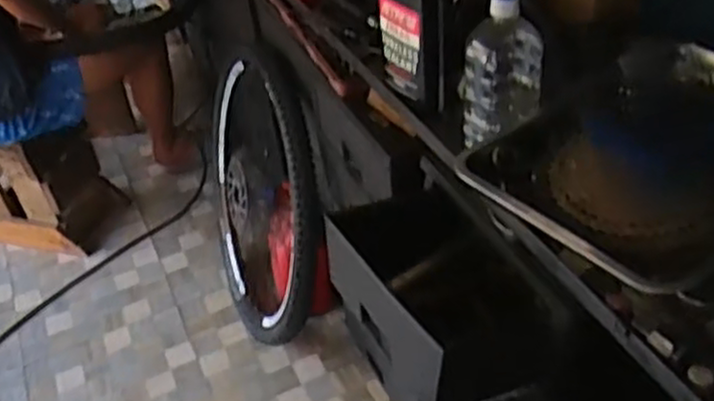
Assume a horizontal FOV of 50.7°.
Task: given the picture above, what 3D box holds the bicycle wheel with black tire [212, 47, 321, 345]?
[{"bbox_3d":[-0.233,-0.035,1.804,0.094,0.698,0.736,-5,44,-23],"label":"bicycle wheel with black tire"}]

